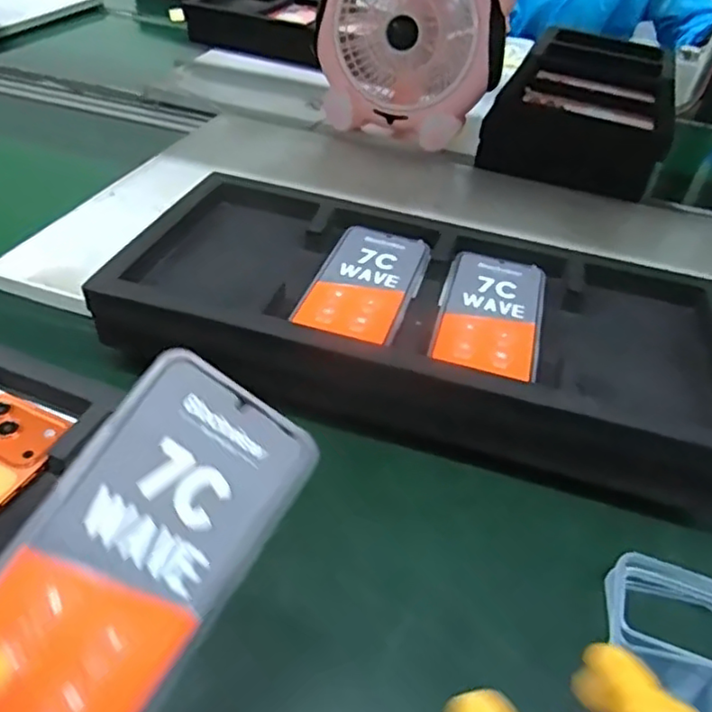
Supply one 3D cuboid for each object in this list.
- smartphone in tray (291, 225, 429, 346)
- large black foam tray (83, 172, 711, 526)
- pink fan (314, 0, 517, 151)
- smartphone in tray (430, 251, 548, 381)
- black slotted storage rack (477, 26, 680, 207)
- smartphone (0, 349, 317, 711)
[{"bbox_3d":[0.010,-0.063,0.532,0.079,0.010,0.152,16,40,11],"label":"smartphone in tray"},{"bbox_3d":[0.055,-0.028,0.538,0.472,0.080,0.219,14,40,8],"label":"large black foam tray"},{"bbox_3d":[0.071,-0.427,0.847,0.246,0.248,0.108,9,39,2],"label":"pink fan"},{"bbox_3d":[0.108,-0.036,0.513,0.080,0.008,0.151,13,40,8],"label":"smartphone in tray"},{"bbox_3d":[0.347,-0.383,0.978,0.225,0.096,0.423,18,41,13],"label":"black slotted storage rack"},{"bbox_3d":[-0.089,0.083,0.257,0.078,0.006,0.163,35,75,-4],"label":"smartphone"}]

